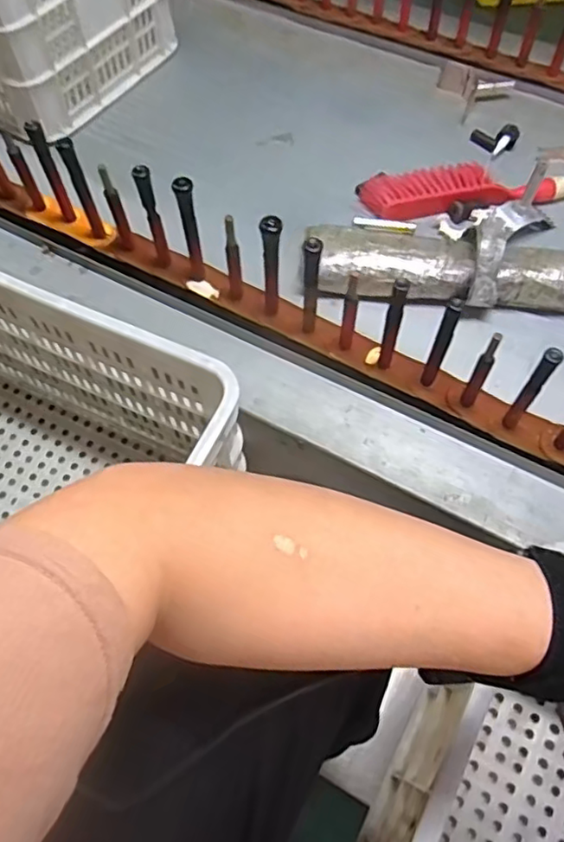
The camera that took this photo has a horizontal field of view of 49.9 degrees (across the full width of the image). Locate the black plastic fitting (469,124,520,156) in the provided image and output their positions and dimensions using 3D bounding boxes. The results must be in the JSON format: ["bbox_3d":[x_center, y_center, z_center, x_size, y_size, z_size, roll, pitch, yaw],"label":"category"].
[{"bbox_3d":[0.327,-0.436,0.924,0.059,0.016,0.061,-29,64,-16],"label":"black plastic fitting"}]

